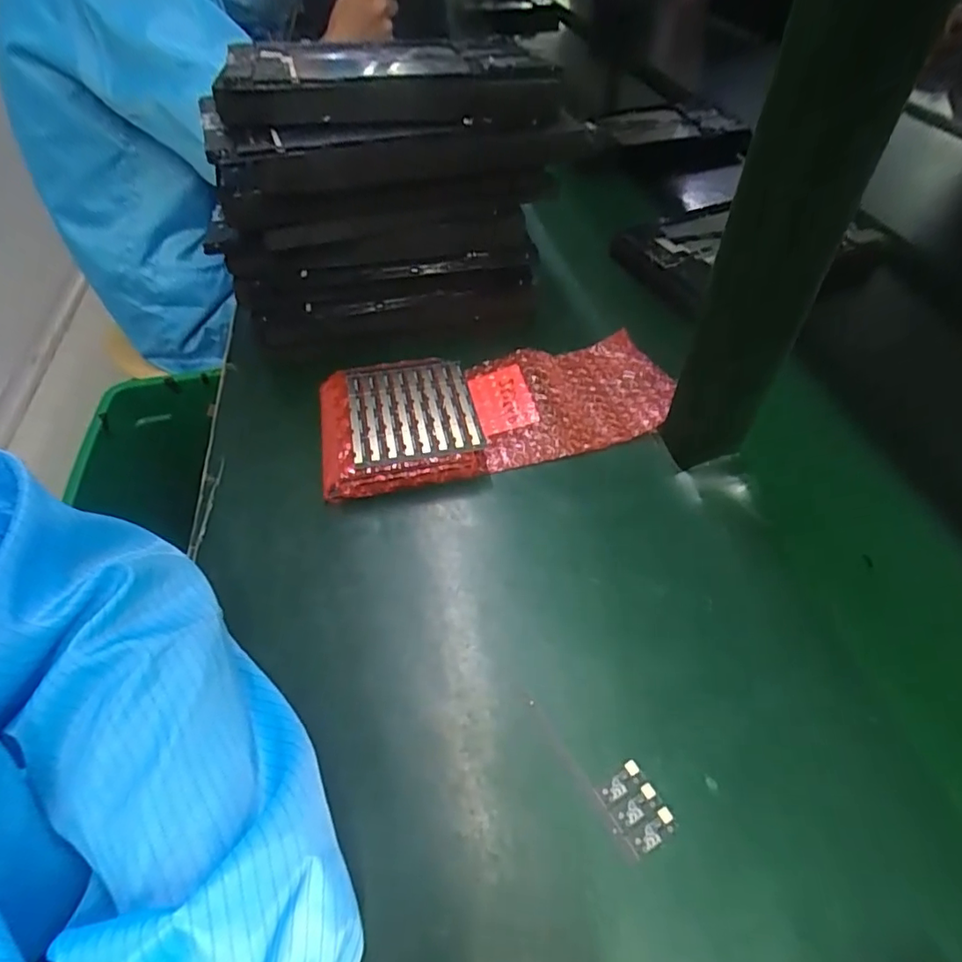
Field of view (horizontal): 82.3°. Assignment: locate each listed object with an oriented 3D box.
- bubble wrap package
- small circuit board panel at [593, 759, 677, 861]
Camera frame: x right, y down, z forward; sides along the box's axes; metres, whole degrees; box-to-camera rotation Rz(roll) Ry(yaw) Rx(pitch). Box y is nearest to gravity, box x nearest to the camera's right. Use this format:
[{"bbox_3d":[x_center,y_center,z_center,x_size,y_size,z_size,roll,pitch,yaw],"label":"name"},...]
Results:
[{"bbox_3d":[0.013,-0.061,0.435,0.271,0.027,0.115,-13,50,-8],"label":"bubble wrap package"},{"bbox_3d":[0.075,0.157,0.265,0.025,0.004,0.033,-26,53,-18],"label":"small circuit board panel"}]

